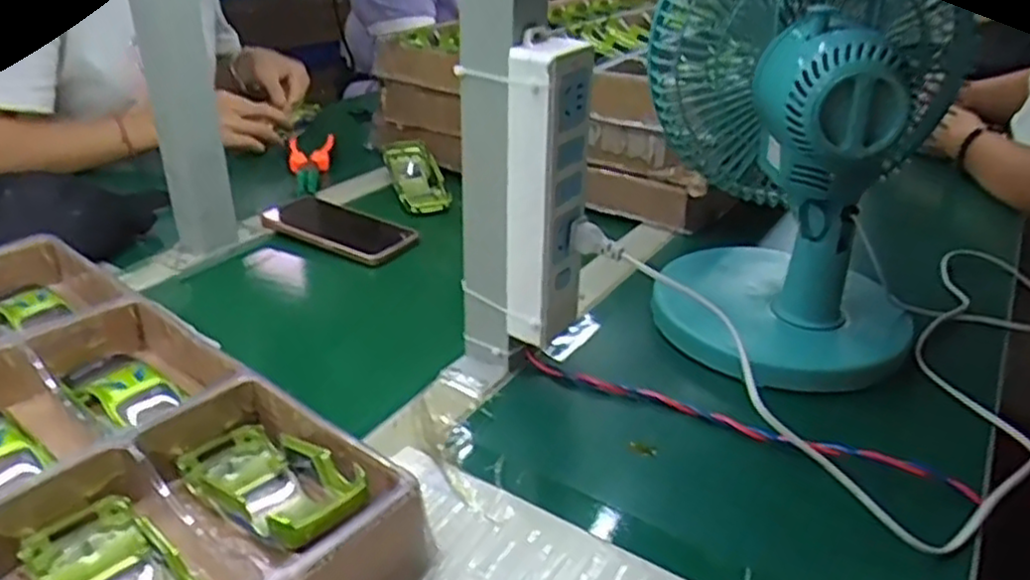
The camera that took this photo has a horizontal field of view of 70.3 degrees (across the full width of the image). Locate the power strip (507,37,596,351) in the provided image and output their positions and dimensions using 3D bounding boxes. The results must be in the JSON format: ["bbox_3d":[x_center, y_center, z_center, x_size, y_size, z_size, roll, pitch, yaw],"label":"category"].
[{"bbox_3d":[0.023,-0.058,0.473,0.034,0.190,0.050,18,34,27],"label":"power strip"}]

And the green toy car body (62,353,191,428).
[{"bbox_3d":[-0.255,0.057,0.472,0.088,0.020,0.045,23,36,34],"label":"green toy car body"}]

